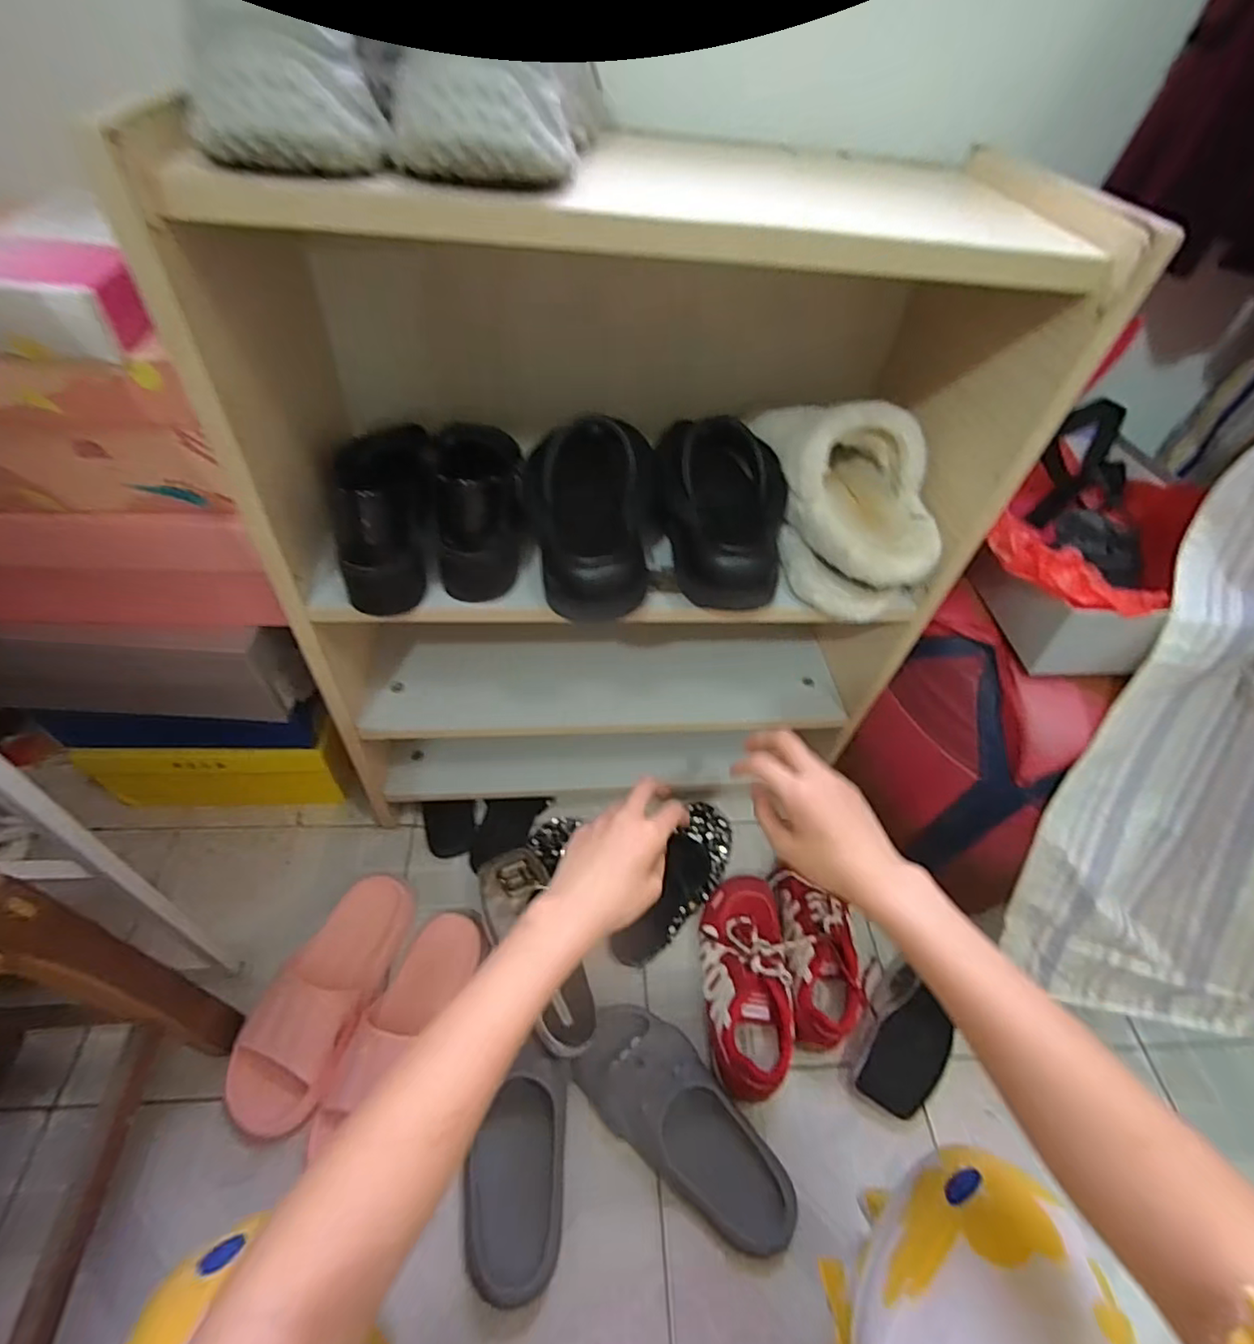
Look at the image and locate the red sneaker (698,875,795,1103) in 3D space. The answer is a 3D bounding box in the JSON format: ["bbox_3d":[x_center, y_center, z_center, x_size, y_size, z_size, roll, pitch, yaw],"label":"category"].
[{"bbox_3d":[0.134,0.356,0.711,0.095,0.086,0.229,6,49,-1],"label":"red sneaker"}]

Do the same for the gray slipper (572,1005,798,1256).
[{"bbox_3d":[0.060,0.458,0.630,0.257,0.074,0.111,39,56,24],"label":"gray slipper"}]

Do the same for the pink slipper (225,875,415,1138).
[{"bbox_3d":[-0.335,0.354,0.682,0.101,0.064,0.263,17,49,8],"label":"pink slipper"}]

